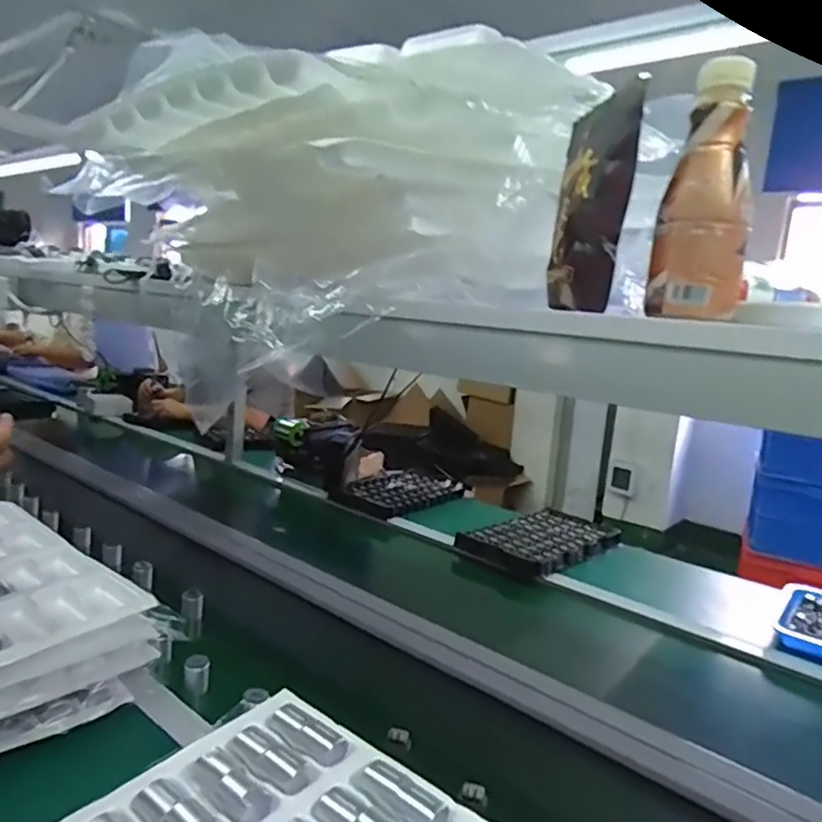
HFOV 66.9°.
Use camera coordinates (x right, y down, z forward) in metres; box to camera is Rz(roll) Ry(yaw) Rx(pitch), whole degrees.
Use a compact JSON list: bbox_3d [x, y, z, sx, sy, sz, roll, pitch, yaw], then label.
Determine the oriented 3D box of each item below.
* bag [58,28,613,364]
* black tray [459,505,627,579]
[{"bbox_3d":[-0.075,-0.195,0.556,0.442,0.257,0.172,10,10,26],"label":"bag"},{"bbox_3d":[0.293,0.286,1.386,0.354,0.037,0.209,-4,13,-44],"label":"black tray"}]

